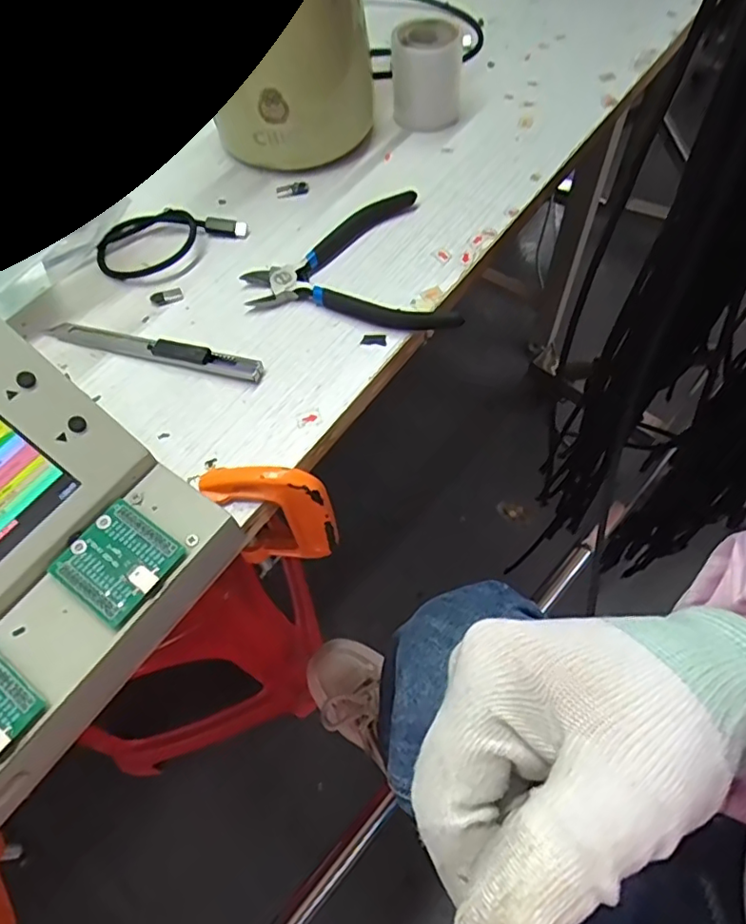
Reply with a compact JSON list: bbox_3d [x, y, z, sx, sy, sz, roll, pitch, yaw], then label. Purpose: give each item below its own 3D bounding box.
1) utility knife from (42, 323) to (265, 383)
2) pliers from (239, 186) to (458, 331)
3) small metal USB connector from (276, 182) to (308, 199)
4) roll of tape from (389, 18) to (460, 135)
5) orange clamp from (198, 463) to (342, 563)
[{"bbox_3d":[-0.122,-0.063,0.324,0.129,0.010,0.013,14,62,11],"label":"utility knife"},{"bbox_3d":[-0.005,-0.124,0.354,0.123,0.010,0.105,10,61,9],"label":"pliers"},{"bbox_3d":[-0.052,-0.177,0.386,0.021,0.004,0.010,-11,60,-3],"label":"small metal USB connector"},{"bbox_3d":[0.036,-0.259,0.397,0.046,0.050,0.046,1,60,4],"label":"roll of tape"},{"bbox_3d":[-0.049,0.029,0.303,0.061,0.085,0.019,7,61,7],"label":"orange clamp"}]

